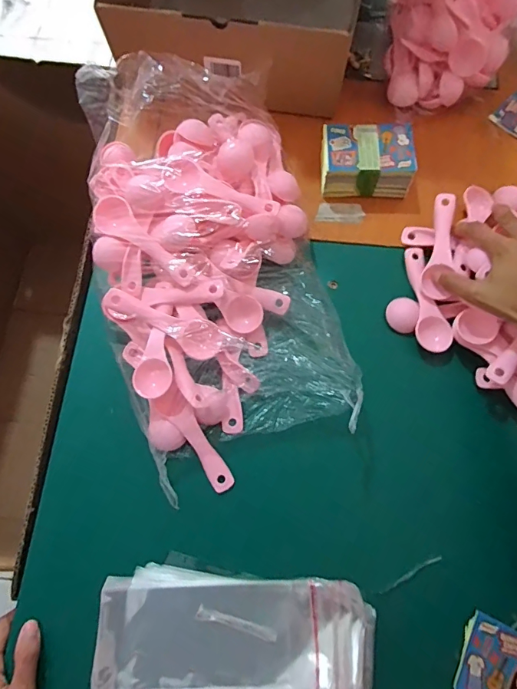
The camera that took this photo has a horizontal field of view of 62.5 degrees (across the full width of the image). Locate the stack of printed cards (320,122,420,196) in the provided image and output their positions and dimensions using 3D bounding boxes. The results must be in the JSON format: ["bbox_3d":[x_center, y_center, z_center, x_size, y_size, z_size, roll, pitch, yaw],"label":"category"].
[{"bbox_3d":[0.117,-0.201,0.462,0.095,0.034,0.065,4,74,1],"label":"stack of printed cards"}]

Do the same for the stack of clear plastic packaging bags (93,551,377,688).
[{"bbox_3d":[-0.017,0.232,0.335,0.212,0.033,0.097,3,74,1],"label":"stack of clear plastic packaging bags"}]

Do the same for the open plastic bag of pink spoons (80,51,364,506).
[{"bbox_3d":[-0.043,-0.088,0.400,0.210,0.089,0.386,-14,75,-4],"label":"open plastic bag of pink spoons"}]

